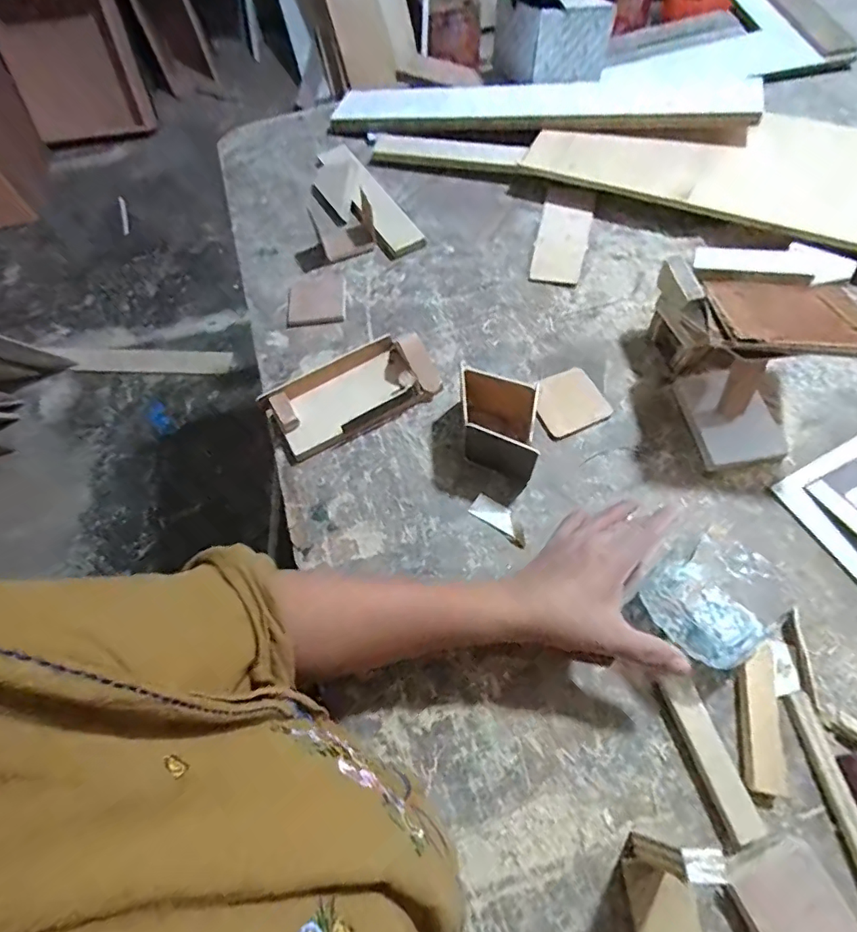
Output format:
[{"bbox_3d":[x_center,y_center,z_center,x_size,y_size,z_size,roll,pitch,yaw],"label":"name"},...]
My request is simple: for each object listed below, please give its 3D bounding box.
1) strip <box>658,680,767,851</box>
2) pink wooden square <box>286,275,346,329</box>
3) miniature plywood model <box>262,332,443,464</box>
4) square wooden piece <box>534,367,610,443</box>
[{"bbox_3d":[0.205,0.214,0.385,0.026,0.020,0.110,-16,63,-5],"label":"strip"},{"bbox_3d":[-0.135,-0.199,0.624,0.071,0.004,0.075,-7,62,0],"label":"pink wooden square"},{"bbox_3d":[-0.081,-0.079,0.540,0.173,0.044,0.080,-26,64,-10],"label":"miniature plywood model"},{"bbox_3d":[0.142,-0.066,0.538,0.074,0.011,0.069,-25,63,-9],"label":"square wooden piece"}]

